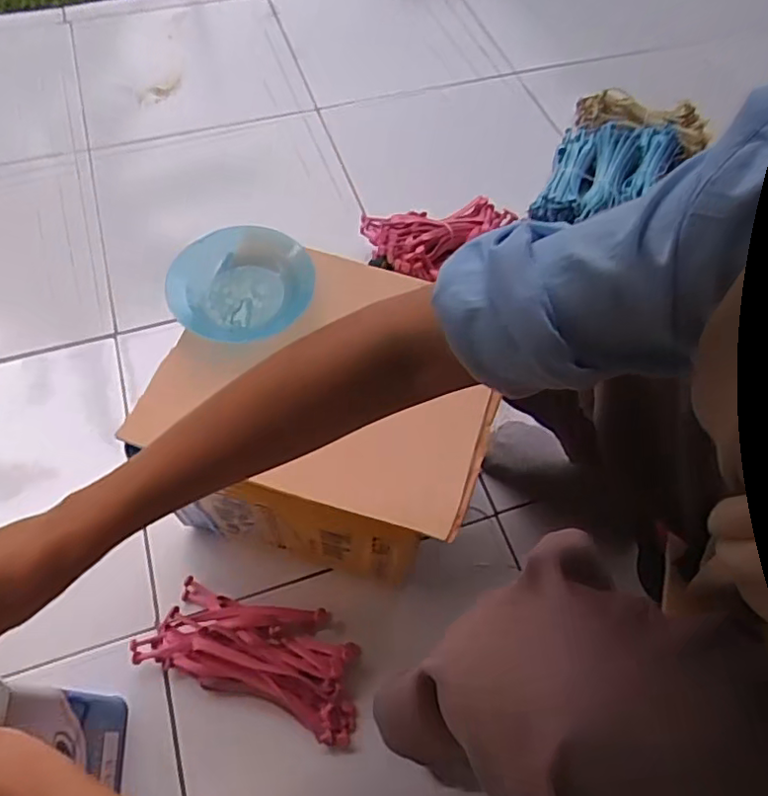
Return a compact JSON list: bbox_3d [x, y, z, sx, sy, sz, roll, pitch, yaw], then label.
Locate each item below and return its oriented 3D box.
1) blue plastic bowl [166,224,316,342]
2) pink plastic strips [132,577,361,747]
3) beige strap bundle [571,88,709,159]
[{"bbox_3d":[-0.126,-0.106,0.548,0.121,0.040,0.115,1,61,-2],"label":"blue plastic bowl"},{"bbox_3d":[-0.134,0.261,0.616,0.230,0.068,0.116,13,61,5],"label":"pink plastic strips"},{"bbox_3d":[0.440,-0.476,1.022,0.221,0.040,0.084,18,62,7],"label":"beige strap bundle"}]

